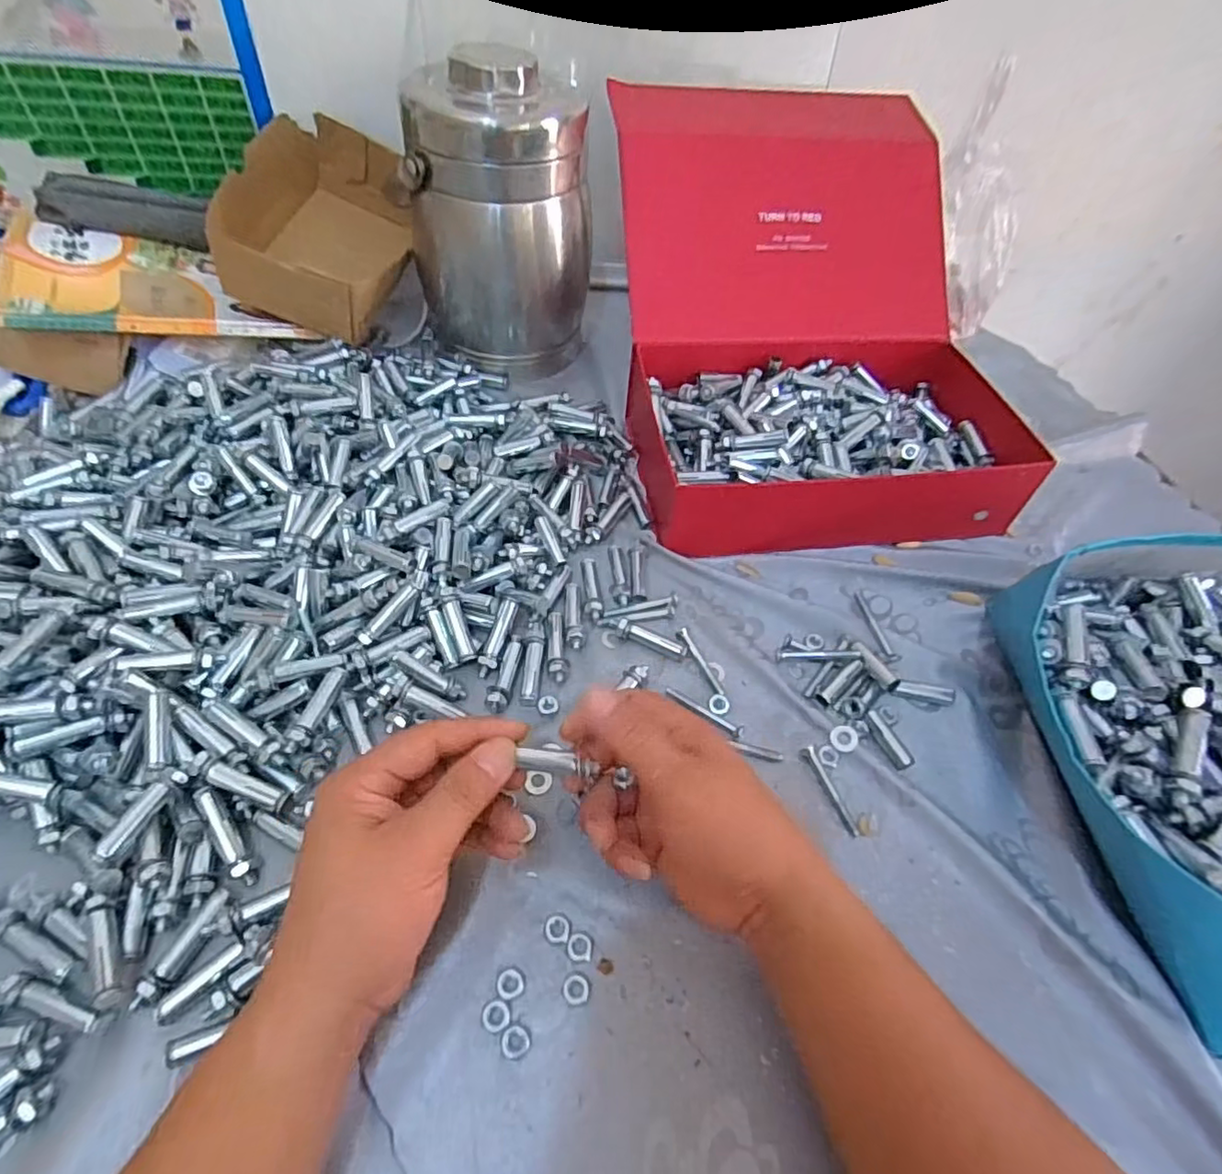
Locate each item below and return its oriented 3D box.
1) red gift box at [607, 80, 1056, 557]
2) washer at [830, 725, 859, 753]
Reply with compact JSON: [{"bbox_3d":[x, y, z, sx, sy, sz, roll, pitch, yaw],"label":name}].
[{"bbox_3d":[0.165,-0.252,0.557,0.295,0.192,0.404,-4,53,-9],"label":"red gift box"},{"bbox_3d":[0.148,0.096,0.398,0.017,0.004,0.017,1,68,5],"label":"washer"}]

